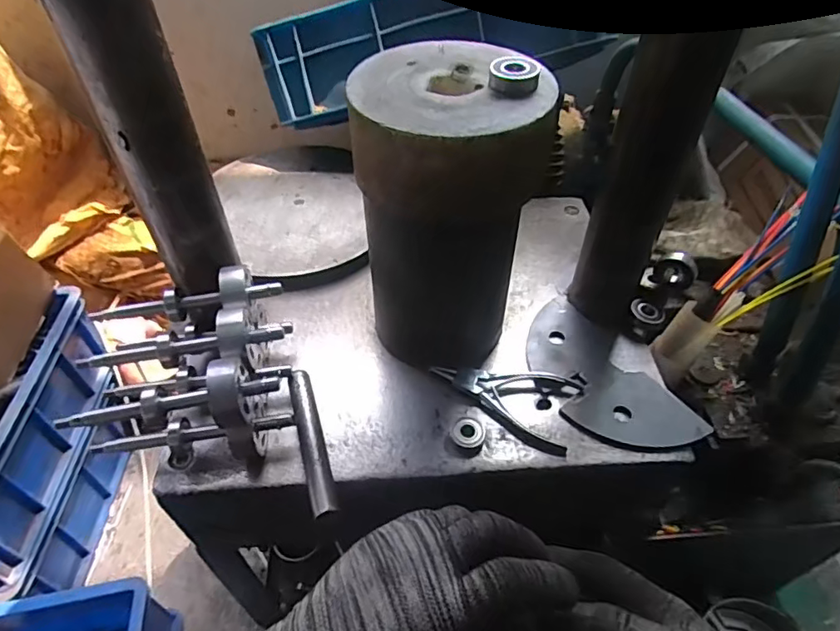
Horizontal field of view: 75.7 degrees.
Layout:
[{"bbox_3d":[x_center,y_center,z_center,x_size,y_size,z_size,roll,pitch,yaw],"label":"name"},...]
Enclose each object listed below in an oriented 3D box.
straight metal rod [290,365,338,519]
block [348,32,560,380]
[{"bbox_3d":[-0.092,0.108,0.461,0.019,0.023,0.136,-13,49,-12],"label":"straight metal rod"},{"bbox_3d":[0.022,-0.075,0.469,0.138,0.253,0.138,4,47,4],"label":"block"}]

